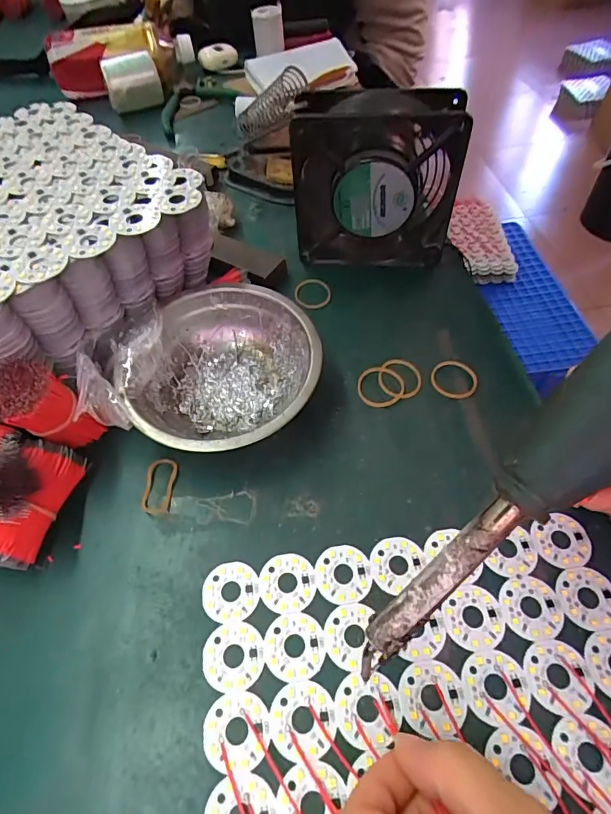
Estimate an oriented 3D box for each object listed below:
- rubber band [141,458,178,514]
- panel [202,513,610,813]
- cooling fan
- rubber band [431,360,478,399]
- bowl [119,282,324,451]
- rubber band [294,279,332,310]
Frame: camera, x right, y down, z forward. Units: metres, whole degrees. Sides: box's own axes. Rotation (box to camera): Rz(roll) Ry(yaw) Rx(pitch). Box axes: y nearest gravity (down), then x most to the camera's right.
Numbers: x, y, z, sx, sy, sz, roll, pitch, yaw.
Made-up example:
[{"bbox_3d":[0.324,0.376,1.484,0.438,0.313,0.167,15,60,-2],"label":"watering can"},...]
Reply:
[{"bbox_3d":[-0.091,0.049,0.277,0.018,0.004,0.036,-1,56,2],"label":"rubber band"},{"bbox_3d":[0.065,0.161,0.194,0.210,0.004,0.210,-8,56,-3],"label":"panel"},{"bbox_3d":[0.053,-0.170,0.349,0.121,0.124,0.043,2,56,4],"label":"cooling fan"},{"bbox_3d":[0.105,-0.020,0.315,0.032,0.004,0.031,-1,56,2],"label":"rubber band"},{"bbox_3d":[-0.048,-0.021,0.299,0.113,0.043,0.124,-1,56,2],"label":"bowl"},{"bbox_3d":[0.006,-0.095,0.370,0.030,0.004,0.035,-7,56,-2],"label":"rubber band"}]

